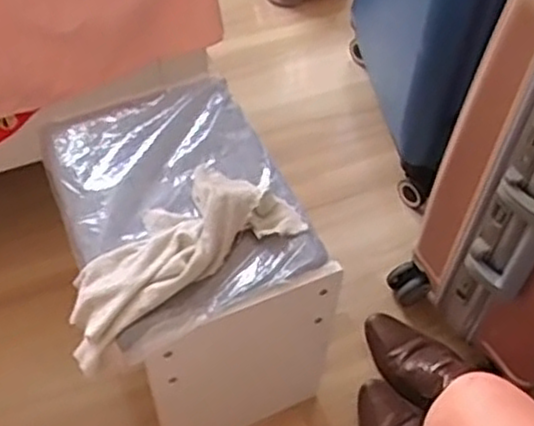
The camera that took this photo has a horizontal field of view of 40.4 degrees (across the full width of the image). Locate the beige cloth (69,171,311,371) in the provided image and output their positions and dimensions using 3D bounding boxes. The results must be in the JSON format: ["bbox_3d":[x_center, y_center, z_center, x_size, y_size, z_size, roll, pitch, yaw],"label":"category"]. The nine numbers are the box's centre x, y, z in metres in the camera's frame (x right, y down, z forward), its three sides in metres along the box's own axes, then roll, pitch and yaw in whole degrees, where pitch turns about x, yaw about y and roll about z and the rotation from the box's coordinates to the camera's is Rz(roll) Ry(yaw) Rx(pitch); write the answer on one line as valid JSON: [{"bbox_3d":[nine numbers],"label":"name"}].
[{"bbox_3d":[-0.099,0.033,0.754,0.267,0.063,0.126,-29,60,-21],"label":"beige cloth"}]

